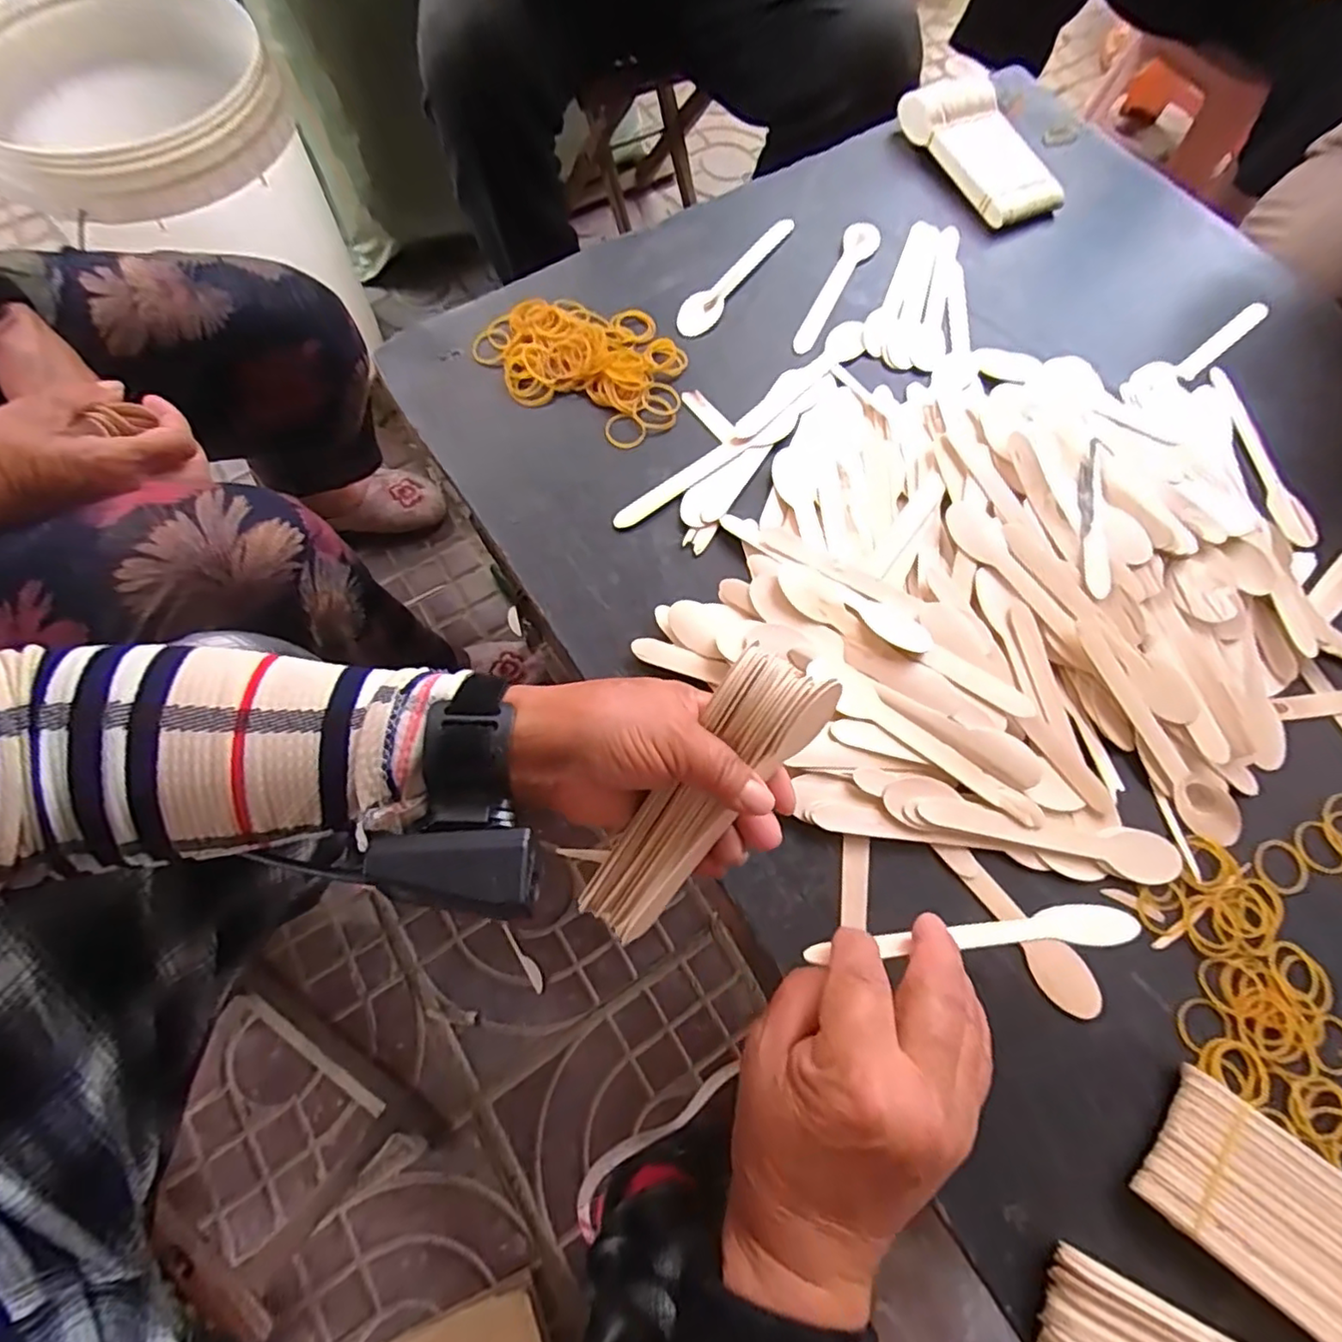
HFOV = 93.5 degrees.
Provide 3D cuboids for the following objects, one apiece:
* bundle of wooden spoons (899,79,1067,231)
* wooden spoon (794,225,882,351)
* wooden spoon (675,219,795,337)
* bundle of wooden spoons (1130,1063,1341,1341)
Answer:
[{"bbox_3d":[0.267,-0.449,0.544,0.076,0.029,0.154,-24,73,-11],"label":"bundle of wooden spoons"},{"bbox_3d":[0.132,-0.308,0.504,0.026,0.007,0.151,26,71,7],"label":"wooden spoon"},{"bbox_3d":[0.055,-0.317,0.502,0.029,0.004,0.147,36,72,10],"label":"wooden spoon"},{"bbox_3d":[0.304,0.269,0.296,0.146,0.023,0.072,38,73,11],"label":"bundle of wooden spoons"}]

